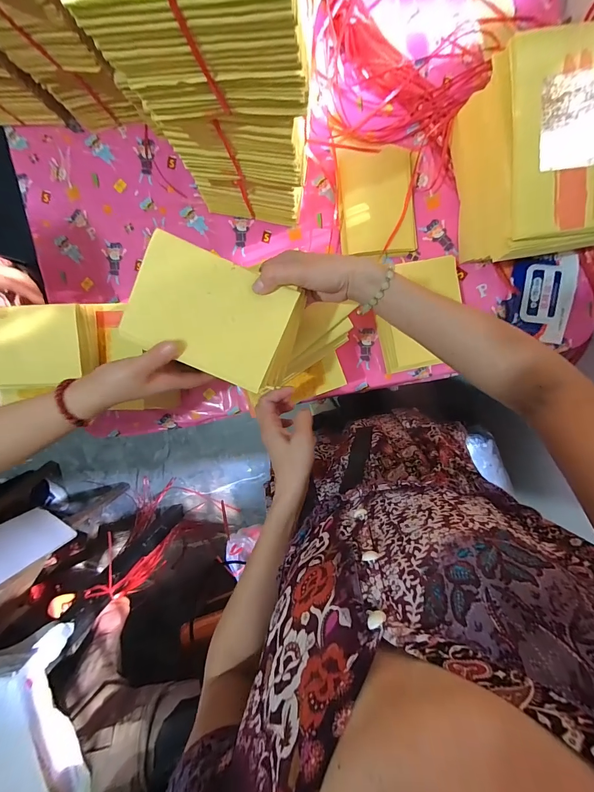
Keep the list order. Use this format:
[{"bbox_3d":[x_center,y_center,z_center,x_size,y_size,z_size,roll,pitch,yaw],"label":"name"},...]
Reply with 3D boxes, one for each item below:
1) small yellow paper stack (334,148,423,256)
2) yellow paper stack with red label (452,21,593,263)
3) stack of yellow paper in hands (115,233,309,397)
[{"bbox_3d":[0.143,-0.335,0.571,0.134,0.020,0.168,-6,103,1],"label":"small yellow paper stack"},{"bbox_3d":[0.357,-0.335,0.482,0.166,0.156,0.247,-9,95,4],"label":"yellow paper stack with red label"},{"bbox_3d":[-0.088,-0.084,0.355,0.166,0.039,0.123,22,96,0],"label":"stack of yellow paper in hands"}]

